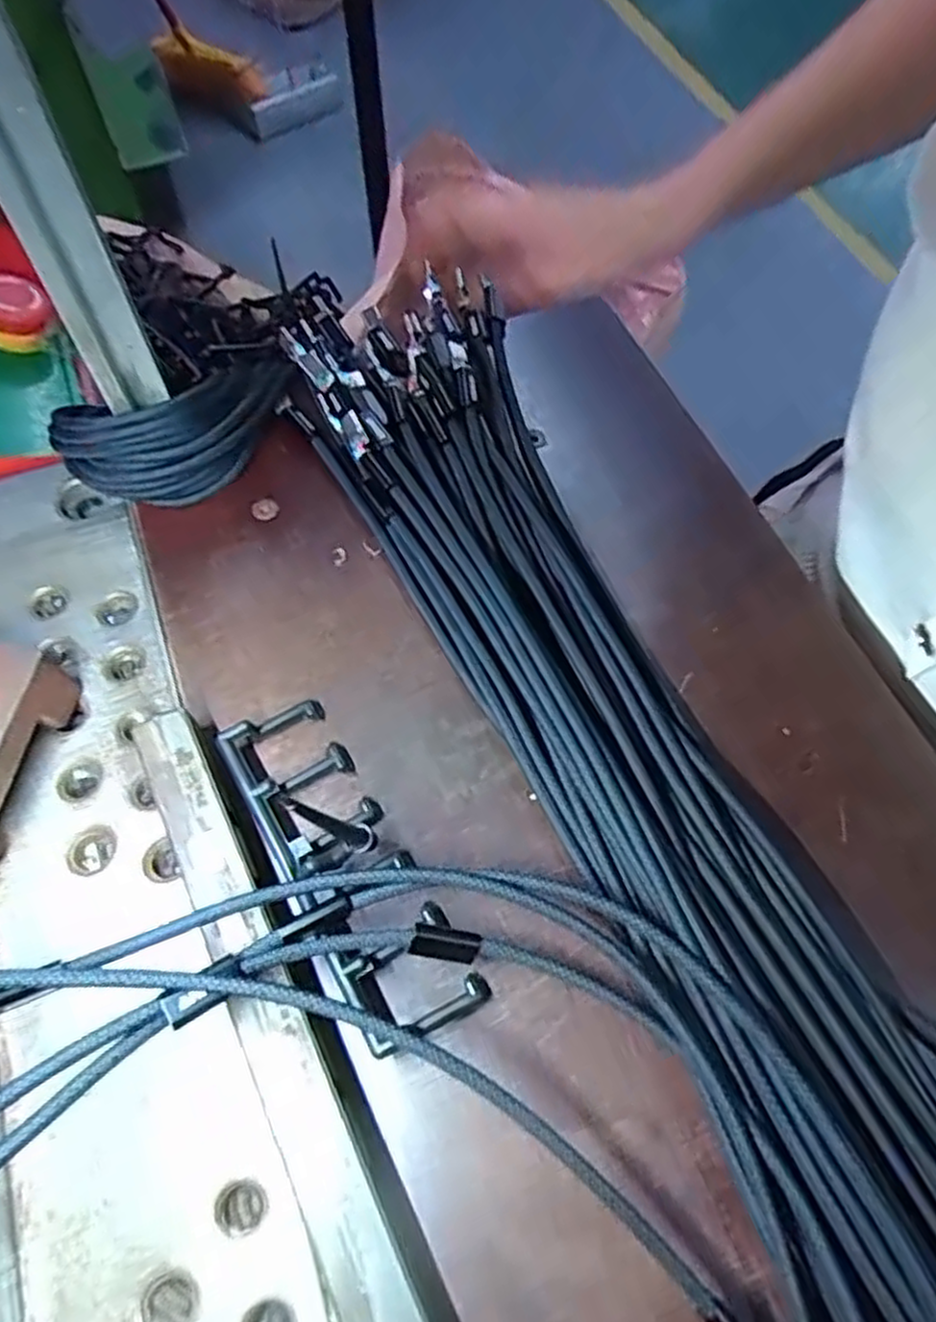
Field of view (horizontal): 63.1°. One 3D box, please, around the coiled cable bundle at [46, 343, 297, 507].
[{"bbox_3d":[-0.103,-0.092,0.287,0.094,0.047,0.035,-37,68,-16],"label":"coiled cable bundle"}]

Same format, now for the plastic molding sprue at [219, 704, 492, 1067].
[{"bbox_3d":[-0.037,0.060,0.228,0.035,0.016,0.108,-30,67,-13],"label":"plastic molding sprue"}]

